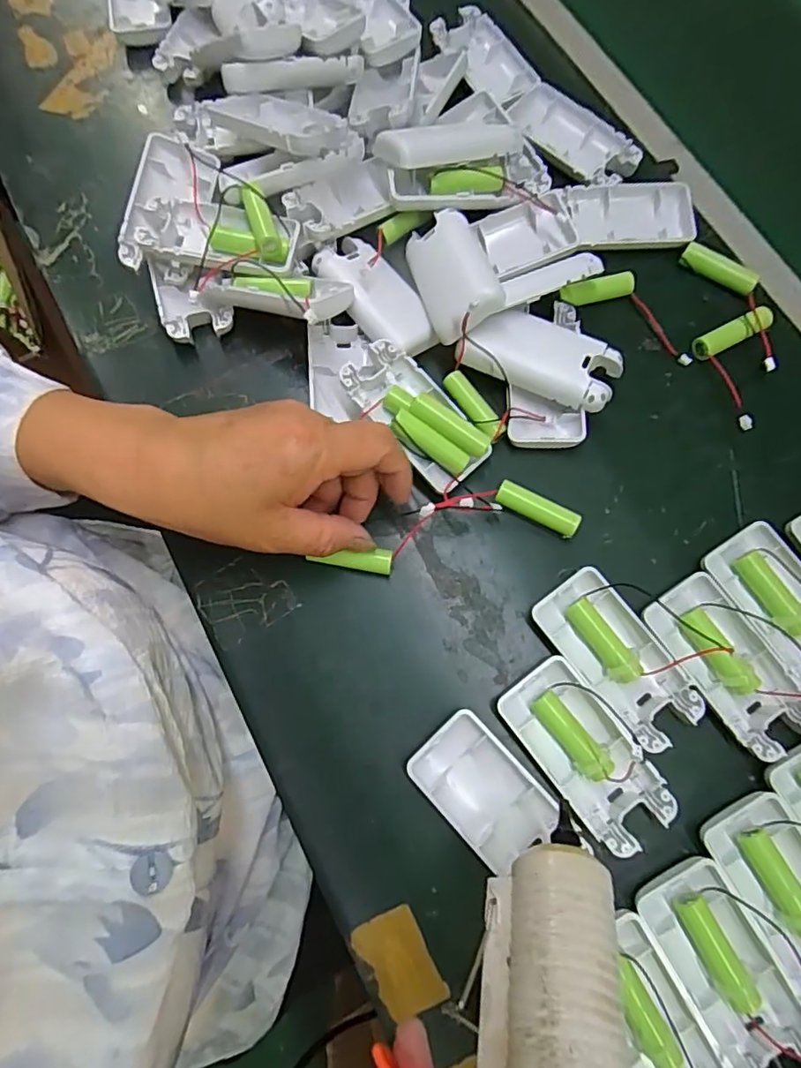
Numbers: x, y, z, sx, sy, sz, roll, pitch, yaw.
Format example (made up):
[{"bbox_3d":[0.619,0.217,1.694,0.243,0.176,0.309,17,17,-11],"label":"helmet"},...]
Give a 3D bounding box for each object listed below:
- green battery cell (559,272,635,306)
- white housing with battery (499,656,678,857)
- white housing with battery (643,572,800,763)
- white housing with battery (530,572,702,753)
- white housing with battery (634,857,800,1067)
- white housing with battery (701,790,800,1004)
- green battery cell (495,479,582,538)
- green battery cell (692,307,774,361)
[{"bbox_3d":[0.128,-0.158,0.366,0.049,0.012,0.012,-14,76,-3],"label":"green battery cell"},{"bbox_3d":[0.095,0.113,0.291,0.047,0.018,0.091,-35,78,-8],"label":"white housing with battery"},{"bbox_3d":[0.173,0.069,0.300,0.046,0.015,0.092,-31,78,-7],"label":"white housing with battery"},{"bbox_3d":[0.116,0.066,0.304,0.046,0.015,0.092,-35,78,-8],"label":"white housing with battery"},{"bbox_3d":[0.152,0.205,0.264,0.045,0.017,0.091,-29,78,-6],"label":"white housing with battery"},{"bbox_3d":[0.186,0.175,0.268,0.045,0.013,0.091,-27,77,-6],"label":"white housing with battery"},{"bbox_3d":[0.079,-0.014,0.326,0.049,0.015,0.014,25,78,7],"label":"green battery cell"},{"bbox_3d":[0.210,-0.126,0.357,0.055,0.011,0.013,-25,77,-5],"label":"green battery cell"}]

